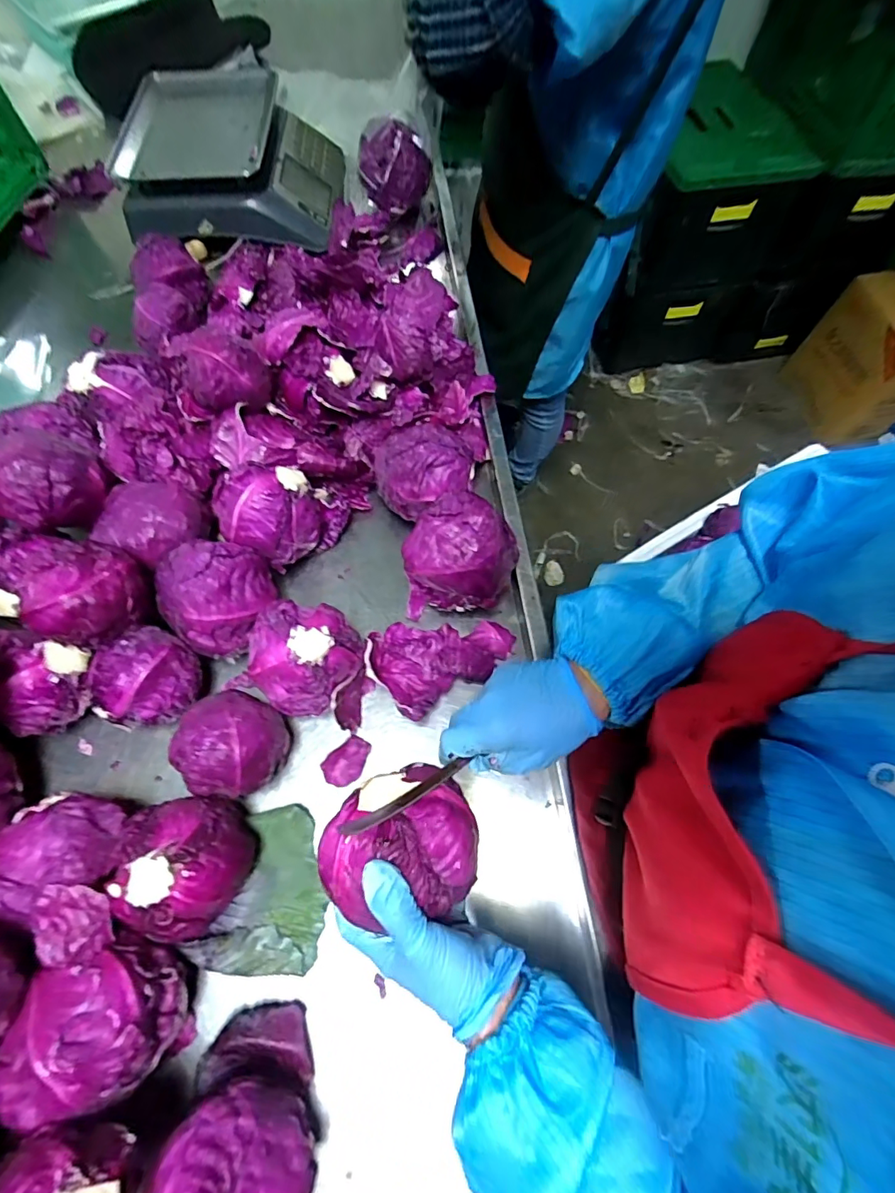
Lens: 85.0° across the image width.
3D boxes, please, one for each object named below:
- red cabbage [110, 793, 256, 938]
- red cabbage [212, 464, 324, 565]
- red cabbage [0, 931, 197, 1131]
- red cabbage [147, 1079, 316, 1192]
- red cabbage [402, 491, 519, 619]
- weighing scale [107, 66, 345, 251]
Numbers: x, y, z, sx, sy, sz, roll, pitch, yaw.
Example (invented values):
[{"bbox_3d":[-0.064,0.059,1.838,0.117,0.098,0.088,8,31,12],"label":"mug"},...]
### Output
[{"bbox_3d":[-0.227,0.232,0.427,0.095,0.081,0.106,-13,67,-7],"label":"red cabbage"},{"bbox_3d":[-0.206,-0.097,0.569,0.109,0.088,0.106,-27,70,-12],"label":"red cabbage"},{"bbox_3d":[-0.269,0.328,0.386,0.097,0.107,0.096,0,66,-1],"label":"red cabbage"},{"bbox_3d":[-0.161,0.431,0.354,0.105,0.093,0.112,42,72,15],"label":"red cabbage"},{"bbox_3d":[0.014,-0.043,0.556,0.121,0.126,0.103,3,66,0],"label":"red cabbage"},{"bbox_3d":[-0.364,-0.760,0.830,0.323,0.129,0.307,-1,66,-1],"label":"weighing scale"}]

